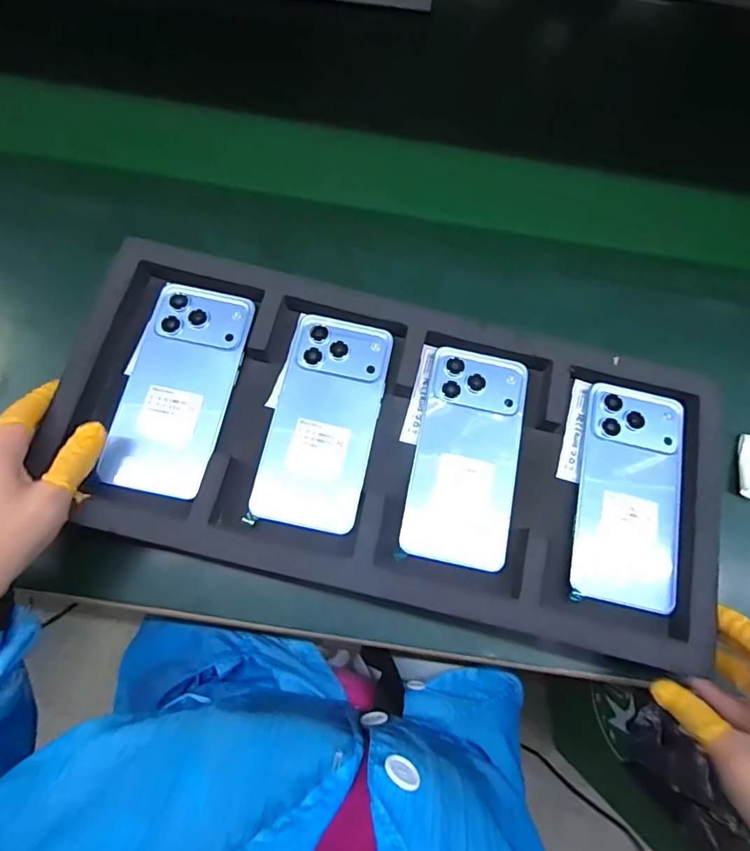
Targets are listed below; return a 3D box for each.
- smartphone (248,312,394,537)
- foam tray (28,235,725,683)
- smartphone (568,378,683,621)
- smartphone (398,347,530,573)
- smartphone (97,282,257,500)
[{"bbox_3d":[-0.038,-0.006,0.364,0.077,0.013,0.161,12,72,0],"label":"smartphone"},{"bbox_3d":[0.015,0.009,0.359,0.466,0.034,0.230,14,70,3],"label":"foam tray"},{"bbox_3d":[0.194,0.050,0.370,0.075,0.016,0.163,14,72,1],"label":"smartphone"},{"bbox_3d":[0.070,0.021,0.365,0.075,0.014,0.160,13,72,0],"label":"smartphone"},{"bbox_3d":[-0.147,-0.032,0.365,0.077,0.011,0.159,11,72,0],"label":"smartphone"}]

